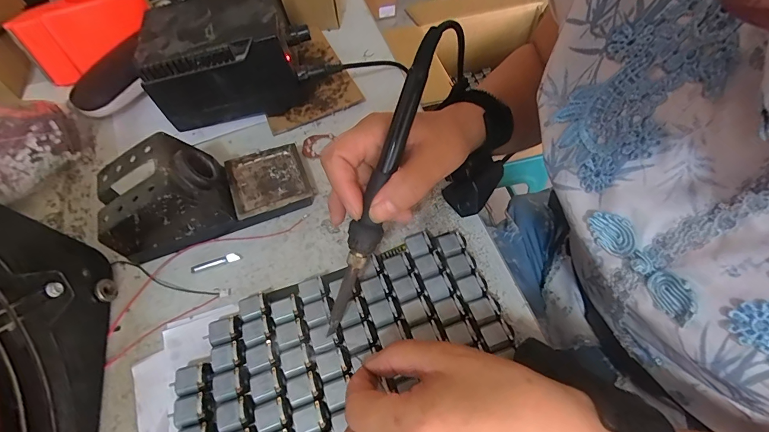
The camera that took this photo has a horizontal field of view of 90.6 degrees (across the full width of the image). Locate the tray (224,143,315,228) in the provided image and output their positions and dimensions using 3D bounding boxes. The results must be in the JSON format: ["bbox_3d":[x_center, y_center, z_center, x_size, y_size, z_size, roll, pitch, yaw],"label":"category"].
[{"bbox_3d":[-0.108,-0.031,0.360,0.070,0.020,0.070,-22,59,-12],"label":"tray"}]

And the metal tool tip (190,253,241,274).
[{"bbox_3d":[-0.145,0.040,0.326,0.040,0.004,0.008,-17,58,-9],"label":"metal tool tip"}]

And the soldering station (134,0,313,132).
[{"bbox_3d":[-0.161,-0.170,0.406,0.156,0.095,0.108,-9,57,-5],"label":"soldering station"}]

